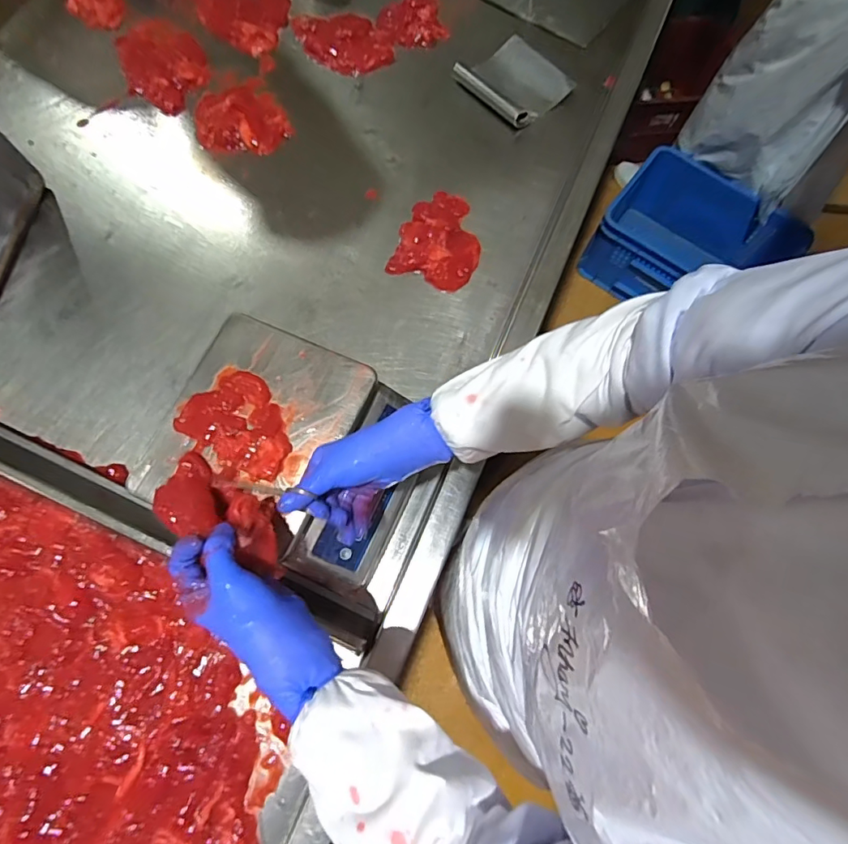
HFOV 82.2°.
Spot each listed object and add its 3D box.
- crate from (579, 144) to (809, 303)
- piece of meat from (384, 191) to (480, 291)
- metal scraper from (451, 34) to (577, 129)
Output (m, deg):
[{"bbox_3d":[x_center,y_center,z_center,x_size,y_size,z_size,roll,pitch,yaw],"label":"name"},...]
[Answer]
[{"bbox_3d":[0.809,-0.536,1.508,0.512,0.218,0.393,37,74,9],"label":"crate"},{"bbox_3d":[0.026,-0.273,0.714,0.118,0.021,0.154,19,72,4],"label":"piece of meat"},{"bbox_3d":[0.155,-0.577,0.816,0.152,0.022,0.152,-43,78,-14],"label":"metal scraper"}]

